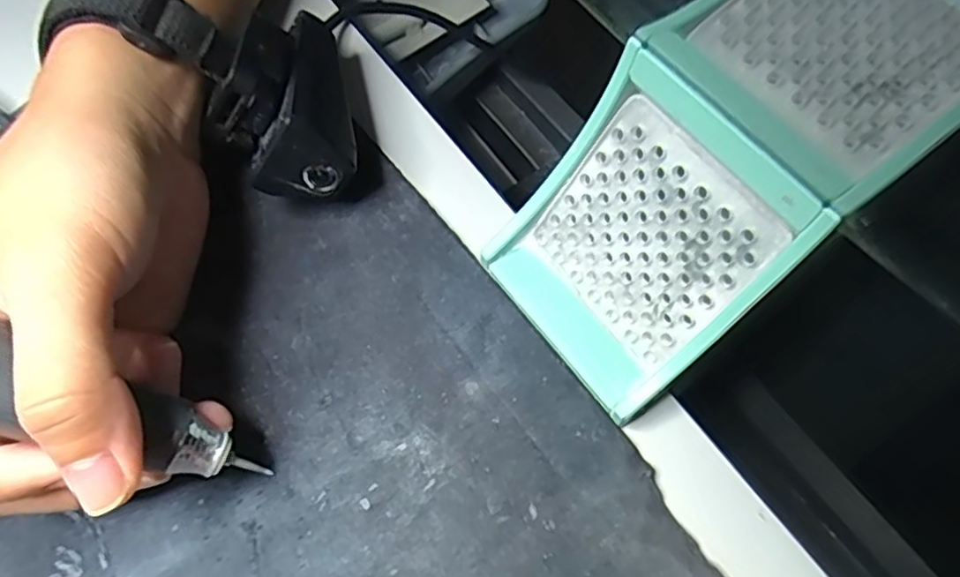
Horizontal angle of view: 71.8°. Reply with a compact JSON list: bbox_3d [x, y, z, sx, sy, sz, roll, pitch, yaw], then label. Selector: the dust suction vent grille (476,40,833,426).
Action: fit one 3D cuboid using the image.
[{"bbox_3d":[0.049,-0.015,0.205,0.019,0.089,0.074,-15,58,-48],"label":"dust suction vent grille"}]

